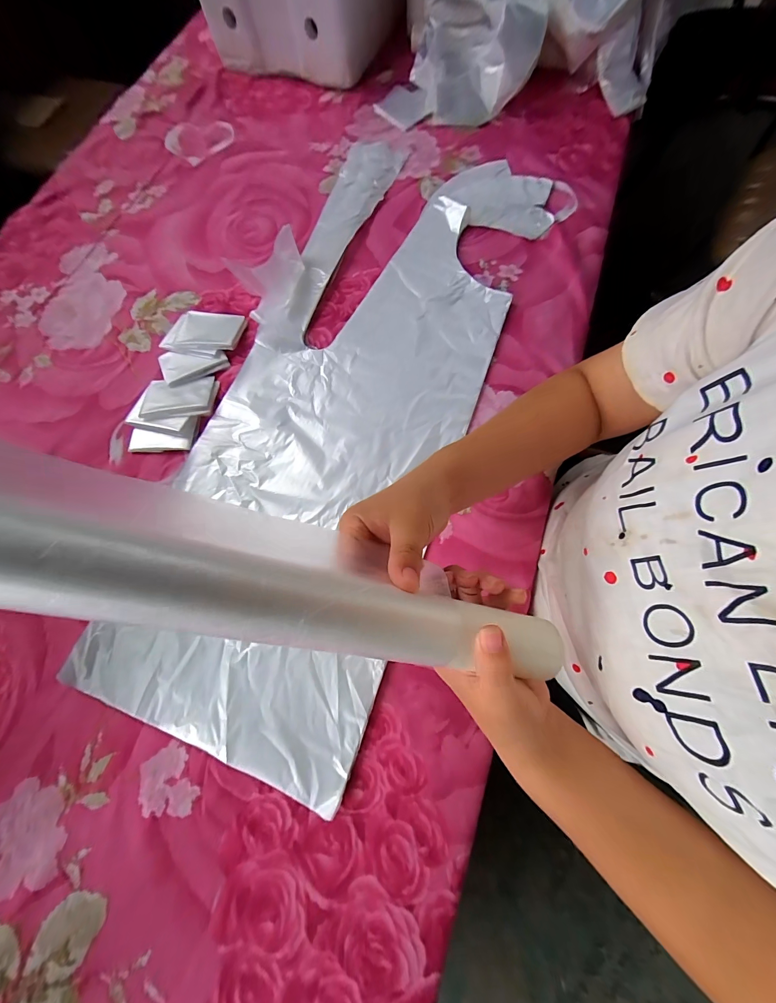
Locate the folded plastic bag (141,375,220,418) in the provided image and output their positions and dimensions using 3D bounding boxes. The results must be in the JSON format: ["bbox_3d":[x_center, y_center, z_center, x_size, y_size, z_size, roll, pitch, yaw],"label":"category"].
[{"bbox_3d":[-0.268,-0.135,0.442,0.087,0.010,0.064,-6,58,-3],"label":"folded plastic bag"}]

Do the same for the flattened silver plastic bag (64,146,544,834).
[{"bbox_3d":[-0.044,-0.148,0.434,0.313,0.020,0.854,20,74,8],"label":"flattened silver plastic bag"}]

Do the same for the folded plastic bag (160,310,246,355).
[{"bbox_3d":[-0.254,-0.234,0.472,0.102,0.016,0.067,6,73,4],"label":"folded plastic bag"}]

